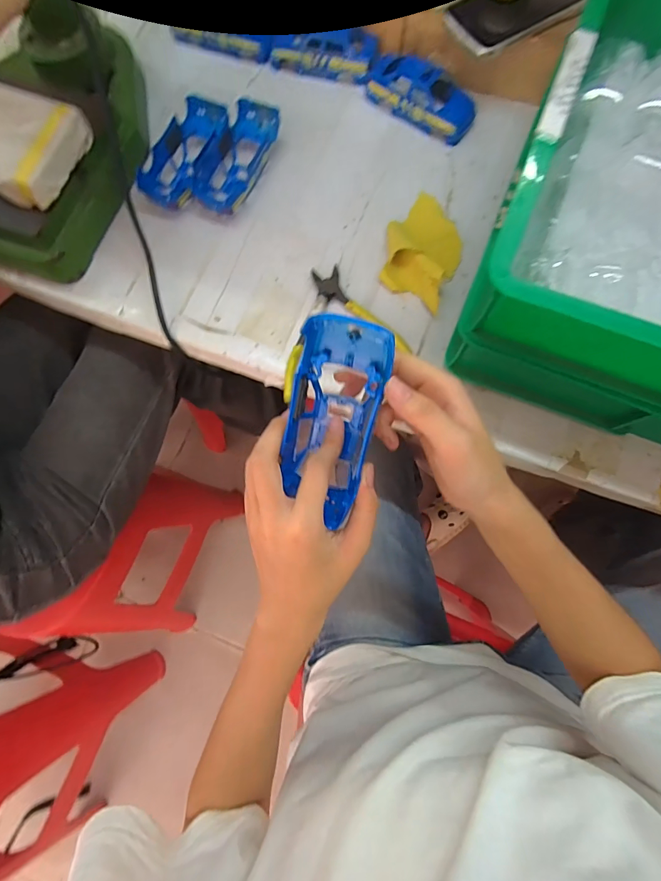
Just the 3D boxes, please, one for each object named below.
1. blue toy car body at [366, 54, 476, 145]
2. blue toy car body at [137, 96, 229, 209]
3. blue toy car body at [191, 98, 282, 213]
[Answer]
[{"bbox_3d":[0.101,-0.392,0.467,0.132,0.038,0.051,39,80,10],"label":"blue toy car body"},{"bbox_3d":[-0.159,-0.313,0.454,0.069,0.035,0.137,20,77,6],"label":"blue toy car body"},{"bbox_3d":[-0.102,-0.304,0.448,0.057,0.036,0.126,24,78,7],"label":"blue toy car body"}]

